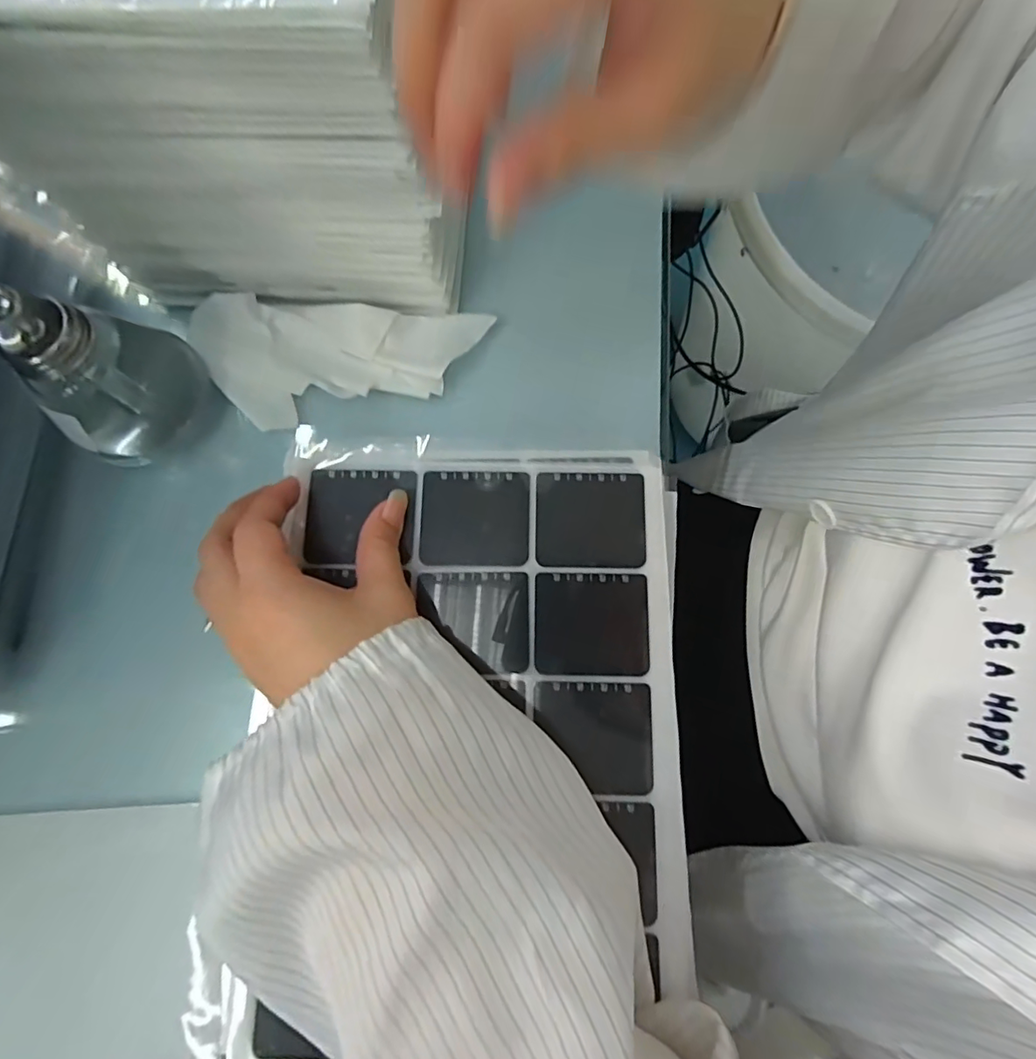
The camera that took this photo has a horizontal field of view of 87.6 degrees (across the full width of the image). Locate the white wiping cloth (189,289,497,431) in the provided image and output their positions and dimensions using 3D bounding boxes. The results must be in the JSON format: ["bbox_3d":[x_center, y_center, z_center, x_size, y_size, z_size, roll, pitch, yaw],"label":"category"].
[{"bbox_3d":[-0.105,-0.105,0.322,0.168,0.025,0.070,-6,77,0],"label":"white wiping cloth"}]

